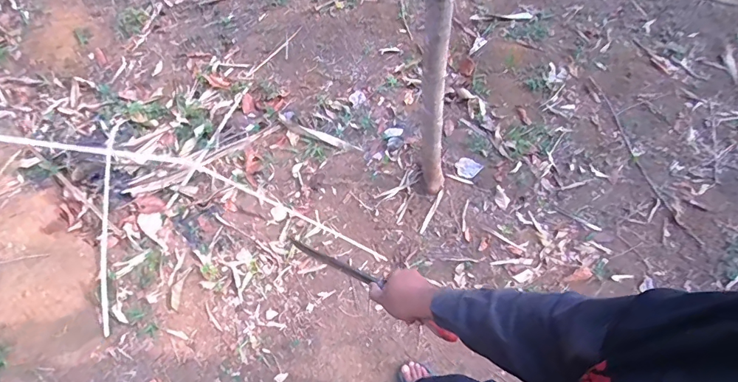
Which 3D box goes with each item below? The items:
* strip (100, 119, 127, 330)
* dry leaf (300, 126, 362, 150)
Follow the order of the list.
[{"bbox_3d":[-0.971,0.082,1.573,0.057,0.034,0.866,-9,66,-4],"label":"strip"},{"bbox_3d":[-0.158,-0.214,1.734,0.274,0.005,0.037,25,68,11],"label":"dry leaf"}]

